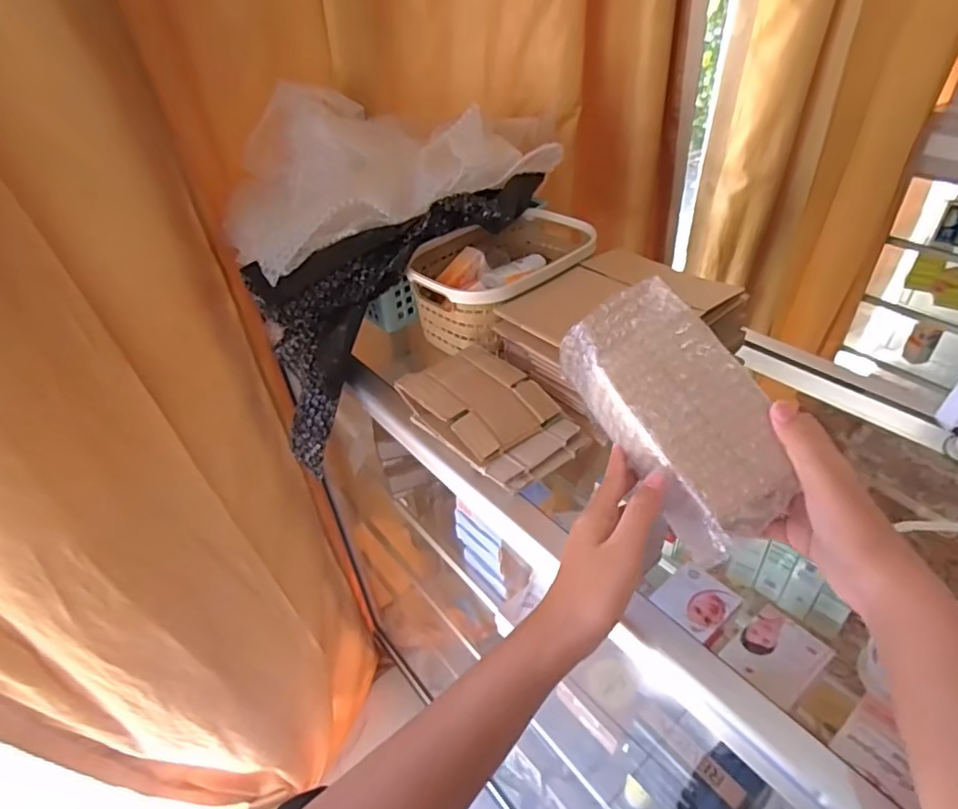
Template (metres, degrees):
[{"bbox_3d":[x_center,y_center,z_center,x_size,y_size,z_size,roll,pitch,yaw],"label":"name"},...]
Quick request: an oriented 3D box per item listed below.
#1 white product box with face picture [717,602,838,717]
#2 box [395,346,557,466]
[{"bbox_3d":[0.290,0.245,0.549,0.083,0.015,0.075,-27,44,-25],"label":"white product box with face picture"},{"bbox_3d":[-0.001,-0.008,0.552,0.104,0.026,0.134,-29,45,-27],"label":"box"}]

